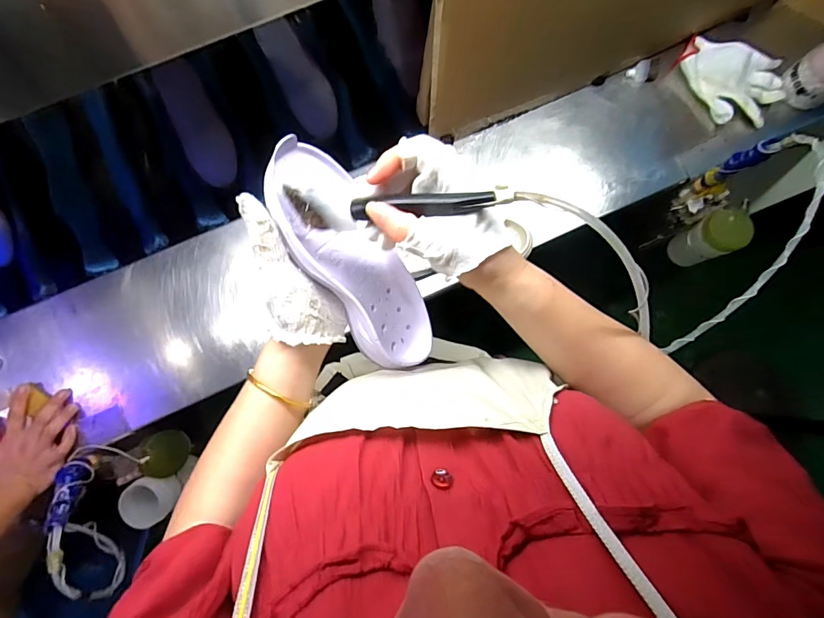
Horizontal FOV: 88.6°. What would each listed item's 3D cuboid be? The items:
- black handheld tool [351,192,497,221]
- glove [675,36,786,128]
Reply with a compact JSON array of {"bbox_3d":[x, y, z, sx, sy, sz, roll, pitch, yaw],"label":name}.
[{"bbox_3d":[0.005,-0.071,0.287,0.100,0.010,0.013,2,83,17],"label":"black handheld tool"},{"bbox_3d":[0.527,-0.381,0.702,0.170,0.029,0.137,35,84,3],"label":"glove"}]

